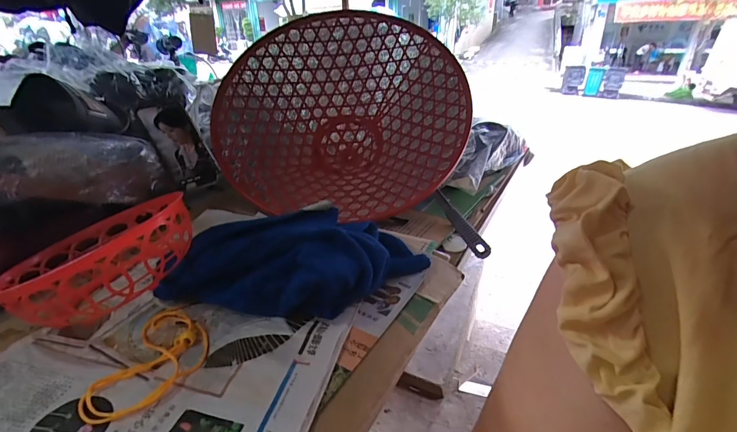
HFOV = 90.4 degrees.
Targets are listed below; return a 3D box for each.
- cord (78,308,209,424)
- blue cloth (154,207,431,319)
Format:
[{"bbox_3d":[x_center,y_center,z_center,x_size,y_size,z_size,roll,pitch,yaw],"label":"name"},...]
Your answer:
[{"bbox_3d":[-0.180,0.121,0.314,0.070,0.010,0.114,0,26,3],"label":"cord"},{"bbox_3d":[-0.071,0.041,0.405,0.267,0.071,0.145,1,26,5],"label":"blue cloth"}]

